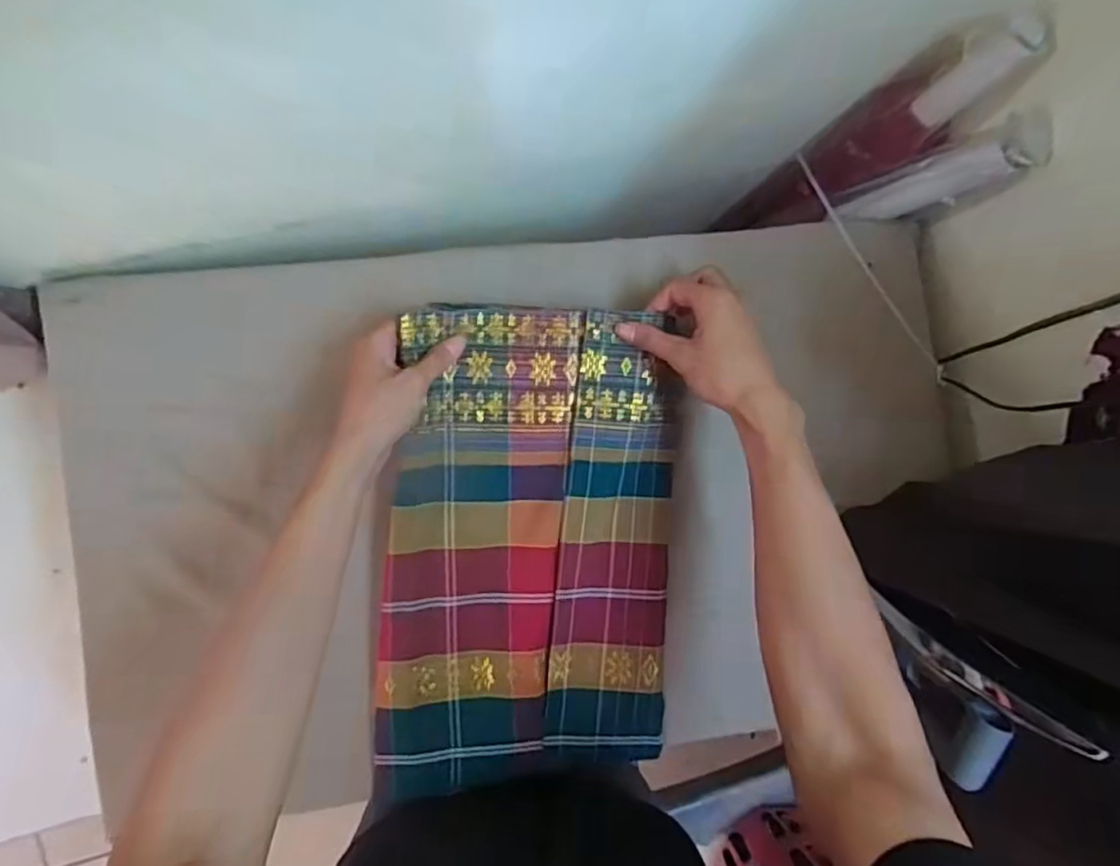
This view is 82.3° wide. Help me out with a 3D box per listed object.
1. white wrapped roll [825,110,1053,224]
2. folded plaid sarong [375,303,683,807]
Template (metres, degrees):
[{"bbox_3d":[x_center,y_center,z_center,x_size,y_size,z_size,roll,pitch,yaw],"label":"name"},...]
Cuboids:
[{"bbox_3d":[0.345,-0.226,0.582,0.049,0.175,0.043,-2,87,-35],"label":"white wrapped roll"},{"bbox_3d":[-0.023,0.100,0.561,0.244,0.044,0.406,3,87,-6],"label":"folded plaid sarong"}]

